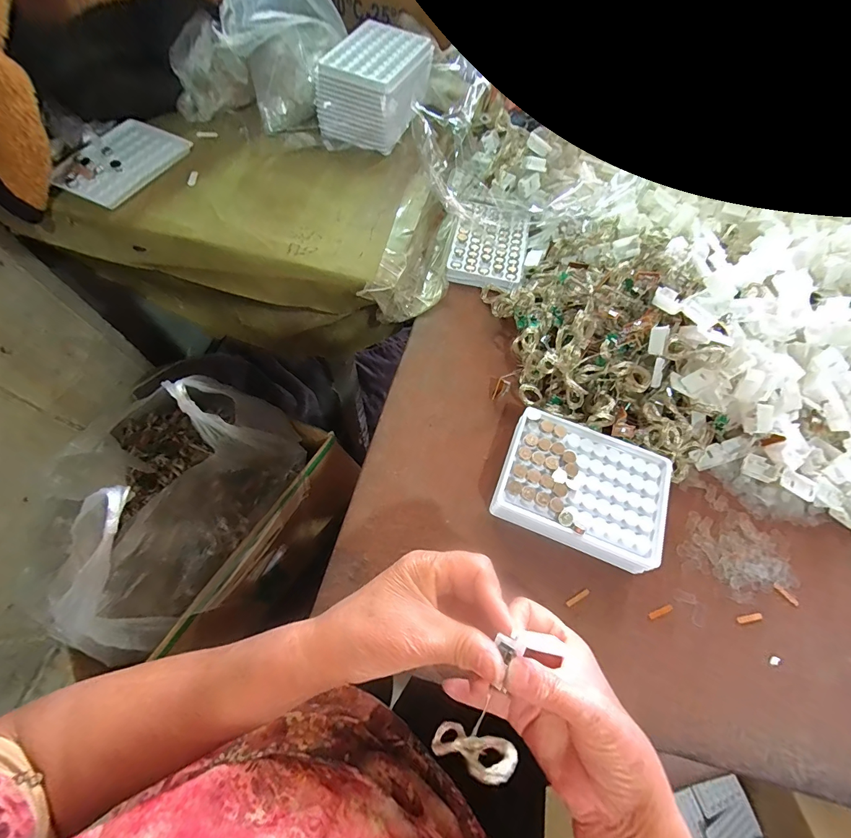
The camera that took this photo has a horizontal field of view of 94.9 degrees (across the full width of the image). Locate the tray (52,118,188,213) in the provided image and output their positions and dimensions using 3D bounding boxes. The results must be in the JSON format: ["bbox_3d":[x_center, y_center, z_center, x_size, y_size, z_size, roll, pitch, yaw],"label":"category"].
[{"bbox_3d":[-0.368,-0.313,0.470,0.101,0.012,0.141,21,66,6],"label":"tray"}]

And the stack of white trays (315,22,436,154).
[{"bbox_3d":[-0.062,-0.408,0.481,0.110,0.063,0.150,22,66,7],"label":"stack of white trays"}]

